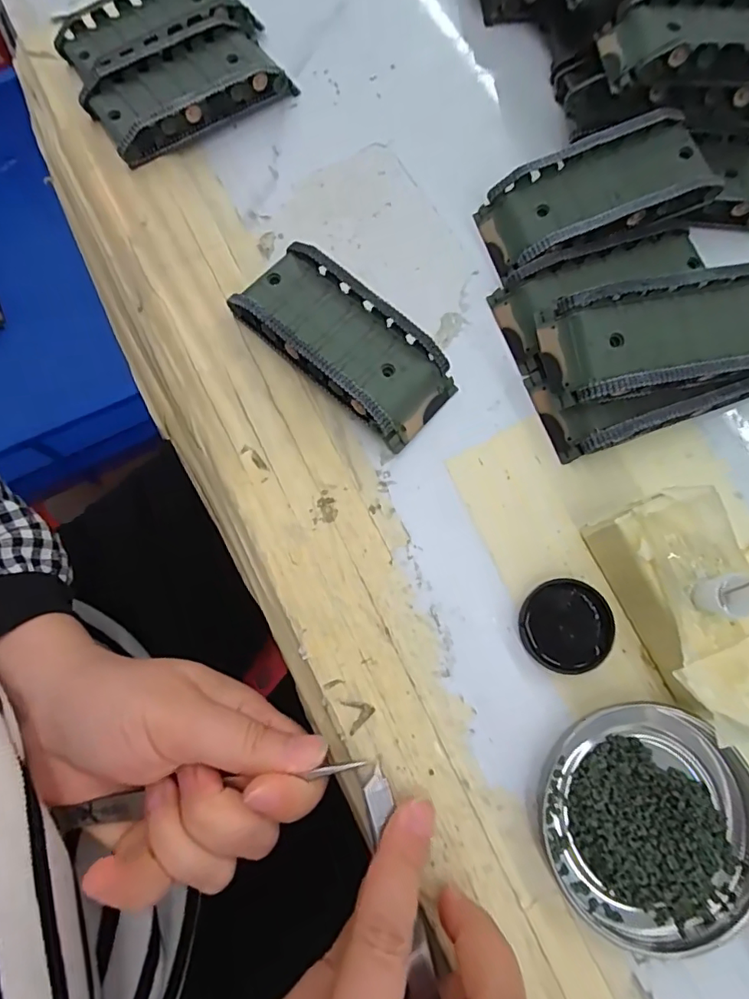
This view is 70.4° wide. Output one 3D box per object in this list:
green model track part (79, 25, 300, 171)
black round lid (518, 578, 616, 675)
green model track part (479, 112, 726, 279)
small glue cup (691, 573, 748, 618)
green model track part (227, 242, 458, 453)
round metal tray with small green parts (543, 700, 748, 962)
[{"bbox_3d":[-0.092,-0.203,0.266,0.092,0.019,0.044,-34,79,-9],"label":"green model track part"},{"bbox_3d":[0.076,0.050,0.211,0.034,0.008,0.035,0,76,-1],"label":"black round lid"},{"bbox_3d":[0.100,-0.137,0.245,0.093,0.036,0.044,-17,77,-5],"label":"green model track part"},{"bbox_3d":[0.117,0.032,0.177,0.011,0.018,0.013,0,76,-1],"label":"small glue cup"},{"bbox_3d":[-0.012,-0.068,0.232,0.095,0.023,0.047,42,79,9],"label":"green model track part"},{"bbox_3d":[0.100,0.117,0.191,0.074,0.013,0.077,0,76,-1],"label":"round metal tray with small green parts"}]

